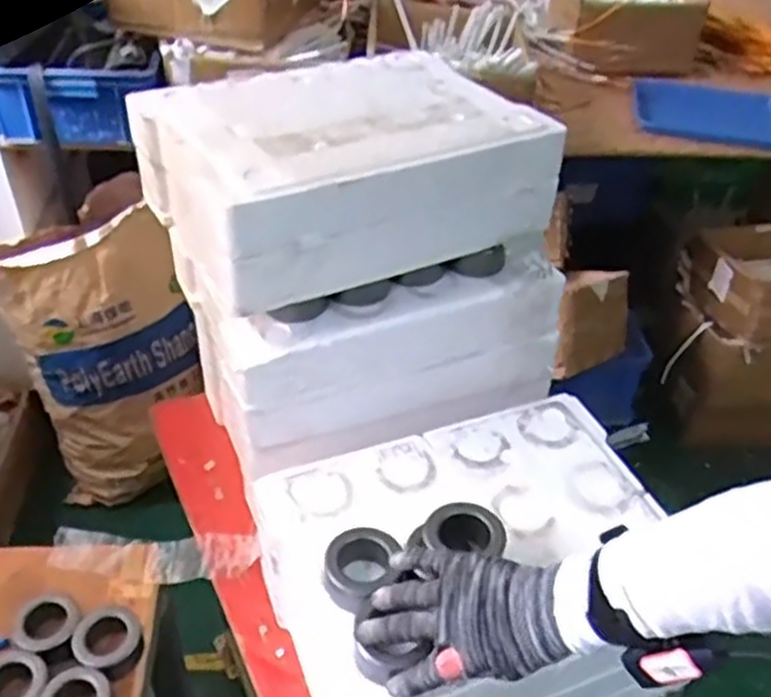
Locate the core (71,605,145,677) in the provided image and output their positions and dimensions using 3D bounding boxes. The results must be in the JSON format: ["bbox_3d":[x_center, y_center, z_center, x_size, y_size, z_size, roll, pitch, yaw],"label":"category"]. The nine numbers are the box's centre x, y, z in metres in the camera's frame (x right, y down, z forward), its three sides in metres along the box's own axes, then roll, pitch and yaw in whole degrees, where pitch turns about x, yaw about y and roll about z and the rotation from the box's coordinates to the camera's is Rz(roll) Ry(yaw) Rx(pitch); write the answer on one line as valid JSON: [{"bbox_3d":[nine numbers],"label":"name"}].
[{"bbox_3d":[-0.298,0.318,0.837,0.070,0.043,0.068,3,41,-2],"label":"core"}]

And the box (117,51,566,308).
[{"bbox_3d":[-0.046,-0.207,0.848,0.385,0.124,0.296,-17,45,-23],"label":"box"}]

